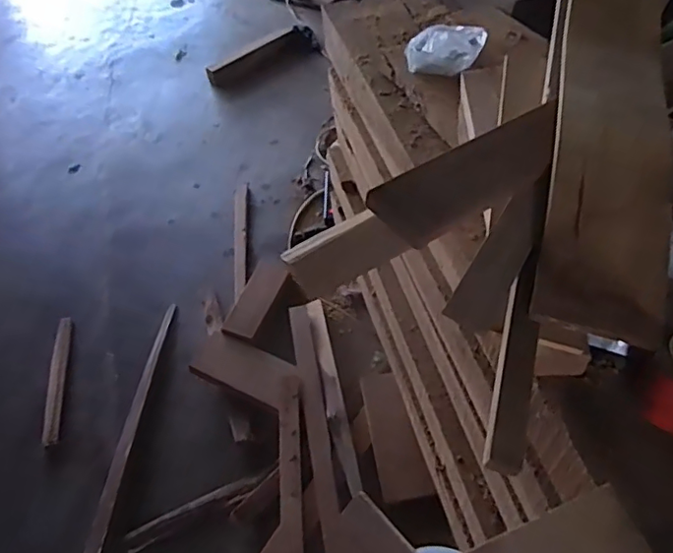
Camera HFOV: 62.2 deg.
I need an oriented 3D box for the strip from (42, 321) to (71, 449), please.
[{"bbox_3d":[-0.661,0.236,1.326,0.035,0.009,0.355,-3,46,-16],"label":"strip"}]

